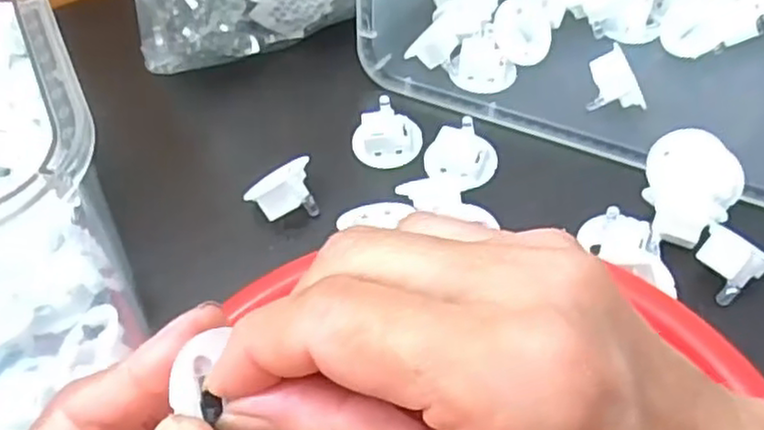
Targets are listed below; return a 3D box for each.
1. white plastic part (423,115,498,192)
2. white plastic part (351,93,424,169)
[{"bbox_3d":[0.036,-0.028,0.325,0.031,0.019,0.027,15,57,14],"label":"white plastic part"},{"bbox_3d":[0.003,-0.038,0.334,0.031,0.020,0.025,2,55,6],"label":"white plastic part"}]

